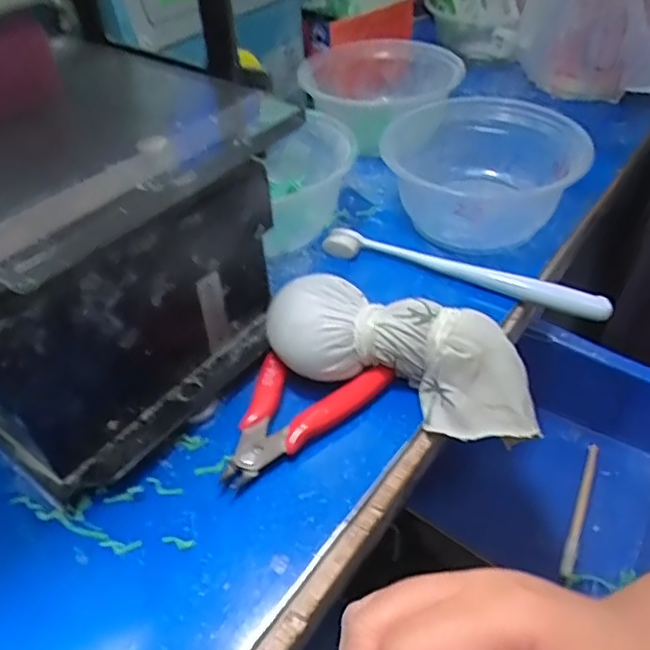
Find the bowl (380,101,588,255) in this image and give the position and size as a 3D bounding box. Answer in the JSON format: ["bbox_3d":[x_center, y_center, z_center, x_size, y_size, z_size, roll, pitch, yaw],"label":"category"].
[{"bbox_3d":[0.113,-0.108,0.429,0.123,0.070,0.106,14,46,18],"label":"bowl"}]

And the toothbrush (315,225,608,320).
[{"bbox_3d":[0.086,-0.033,0.387,0.183,0.021,0.016,16,47,20],"label":"toothbrush"}]

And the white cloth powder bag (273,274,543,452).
[{"bbox_3d":[0.041,0.015,0.317,0.142,0.047,0.056,11,45,15],"label":"white cloth powder bag"}]

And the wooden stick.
[{"bbox_3d":[0.181,0.128,0.423,0.008,0.005,0.107,18,47,21],"label":"wooden stick"}]

